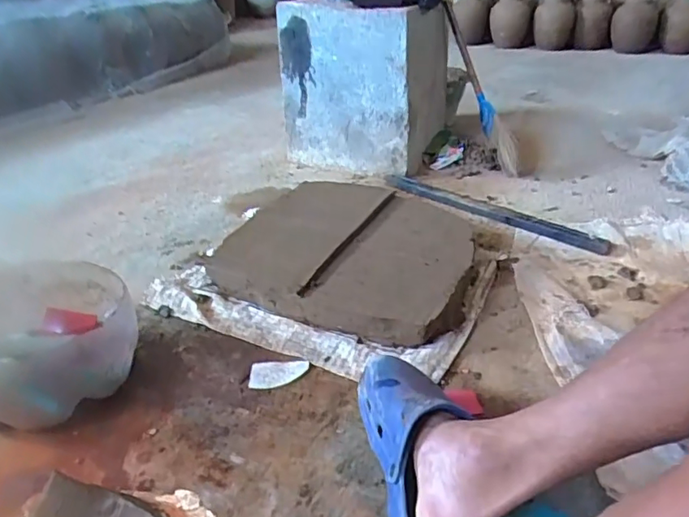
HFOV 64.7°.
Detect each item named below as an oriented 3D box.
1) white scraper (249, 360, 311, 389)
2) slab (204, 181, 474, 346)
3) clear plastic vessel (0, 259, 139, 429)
[{"bbox_3d":[-0.094,0.160,0.776,0.086,0.009,0.046,-10,31,-14],"label":"white scraper"},{"bbox_3d":[0.024,-0.016,0.974,0.400,0.112,0.356,13,33,24],"label":"slab"},{"bbox_3d":[-0.410,0.112,0.757,0.213,0.124,0.239,-15,32,-22],"label":"clear plastic vessel"}]

